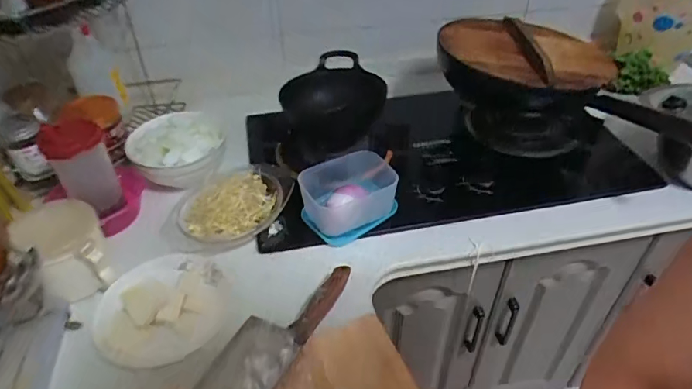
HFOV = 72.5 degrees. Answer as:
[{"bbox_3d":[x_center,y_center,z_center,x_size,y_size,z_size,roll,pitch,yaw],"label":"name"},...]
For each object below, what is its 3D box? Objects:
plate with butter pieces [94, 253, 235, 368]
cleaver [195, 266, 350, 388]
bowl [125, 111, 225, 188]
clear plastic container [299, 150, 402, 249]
[{"bbox_3d":[-0.251,0.154,0.656,0.161,0.033,0.181,26,49,30],"label":"plate with butter pieces"},{"bbox_3d":[-0.106,0.194,0.584,0.085,0.023,0.313,18,46,24],"label":"cleaver"},{"bbox_3d":[-0.307,-0.080,0.859,0.145,0.086,0.138,-4,41,-4],"label":"bowl"},{"bbox_3d":[0.006,-0.003,0.794,0.155,0.082,0.155,-4,41,-3],"label":"clear plastic container"}]

